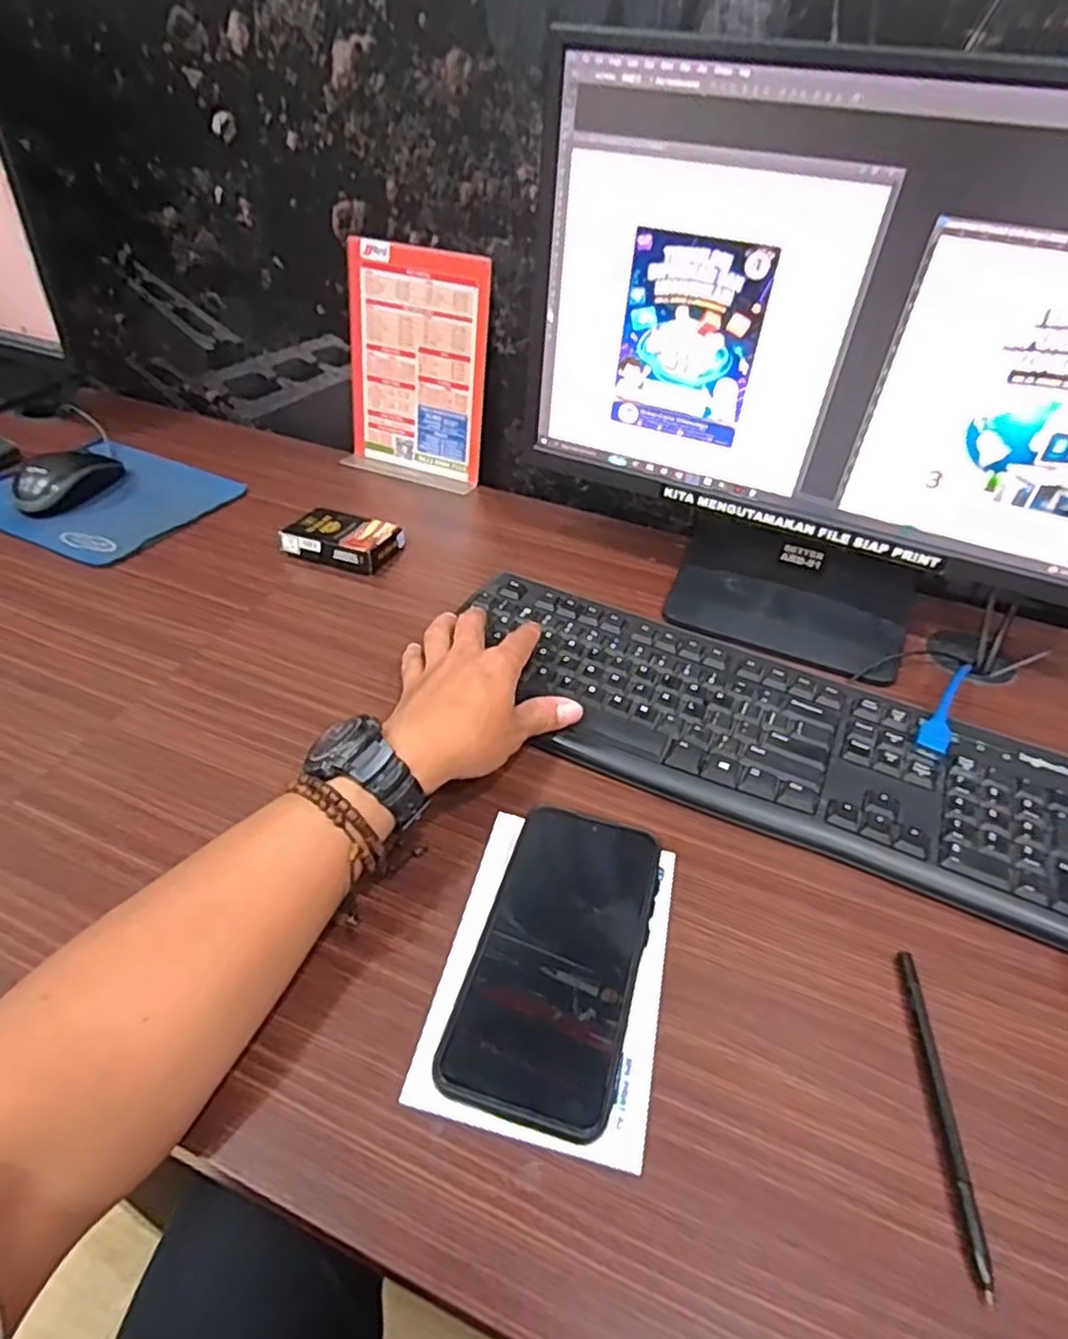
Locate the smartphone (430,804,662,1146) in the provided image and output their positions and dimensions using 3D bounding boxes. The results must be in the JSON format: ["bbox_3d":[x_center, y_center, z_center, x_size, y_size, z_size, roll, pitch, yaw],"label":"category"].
[{"bbox_3d":[0.014,0.142,0.365,0.080,0.017,0.160,14,43,11],"label":"smartphone"}]

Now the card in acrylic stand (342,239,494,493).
[{"bbox_3d":[-0.122,-0.298,0.717,0.146,0.206,0.056,17,44,14],"label":"card in acrylic stand"}]

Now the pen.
[{"bbox_3d":[0.184,0.194,0.325,0.007,0.008,0.137,8,42,4],"label":"pen"}]

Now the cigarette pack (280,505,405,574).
[{"bbox_3d":[-0.170,-0.115,0.640,0.089,0.023,0.066,16,43,13],"label":"cigarette pack"}]

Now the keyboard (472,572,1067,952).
[{"bbox_3d":[0.139,0.037,0.490,0.416,0.016,0.162,24,46,21],"label":"keyboard"}]

